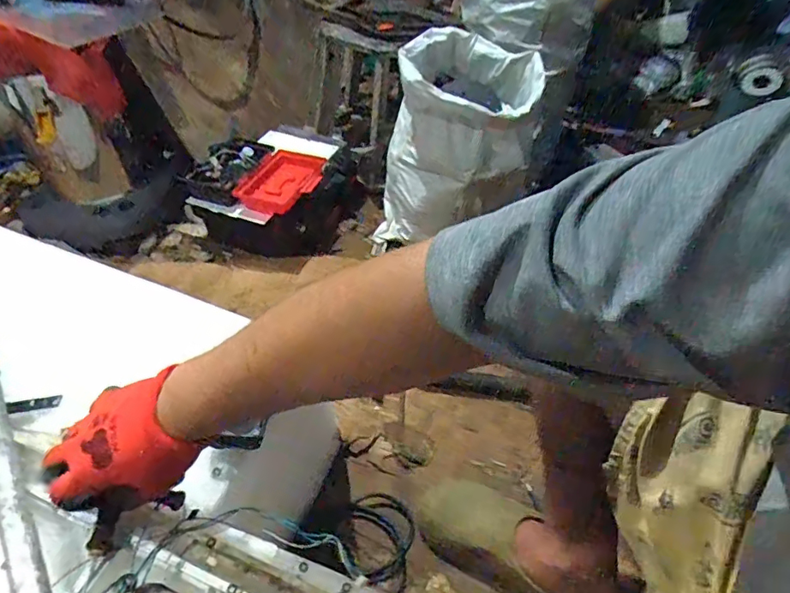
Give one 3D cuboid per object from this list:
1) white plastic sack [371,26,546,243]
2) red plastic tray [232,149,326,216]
[{"bbox_3d":[0.150,-0.375,1.206,0.312,0.394,0.324,9,45,7],"label":"white plastic sack"},{"bbox_3d":[-0.245,-0.259,1.152,0.153,0.043,0.200,14,45,12],"label":"red plastic tray"}]

